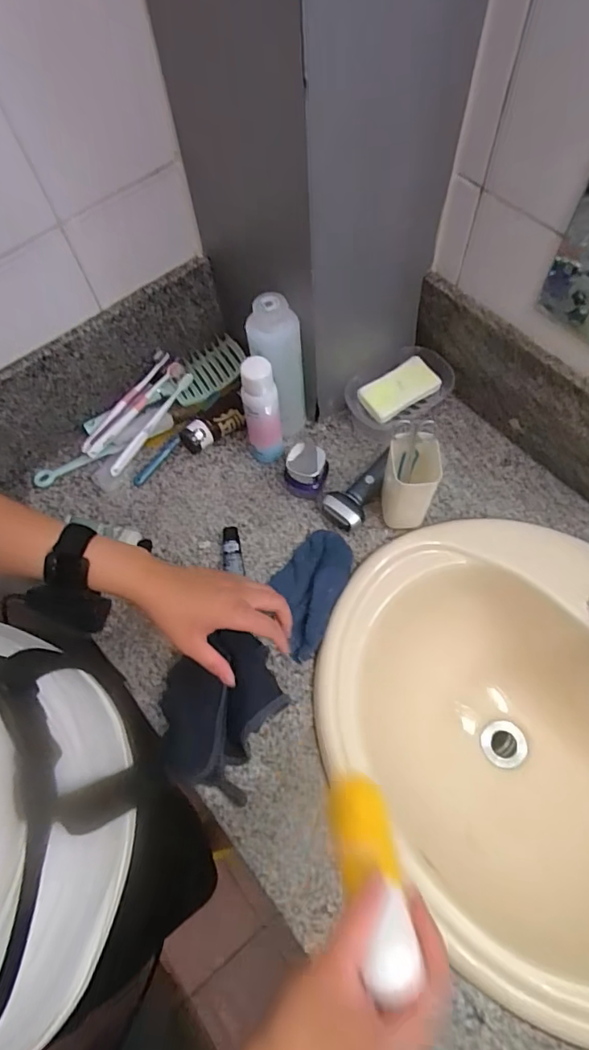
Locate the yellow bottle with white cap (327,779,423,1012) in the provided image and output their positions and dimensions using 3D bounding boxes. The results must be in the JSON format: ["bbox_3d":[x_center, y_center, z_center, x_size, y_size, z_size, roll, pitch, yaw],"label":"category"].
[{"bbox_3d":[0.052,0.236,0.359,0.040,0.032,0.136,-11,21,-2],"label":"yellow bottle with white cap"}]

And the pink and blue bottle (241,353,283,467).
[{"bbox_3d":[-0.040,-0.134,0.674,0.045,0.176,0.049,-11,64,-2],"label":"pink and blue bottle"}]

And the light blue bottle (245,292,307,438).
[{"bbox_3d":[-0.024,-0.189,0.667,0.054,0.212,0.054,39,73,19],"label":"light blue bottle"}]

